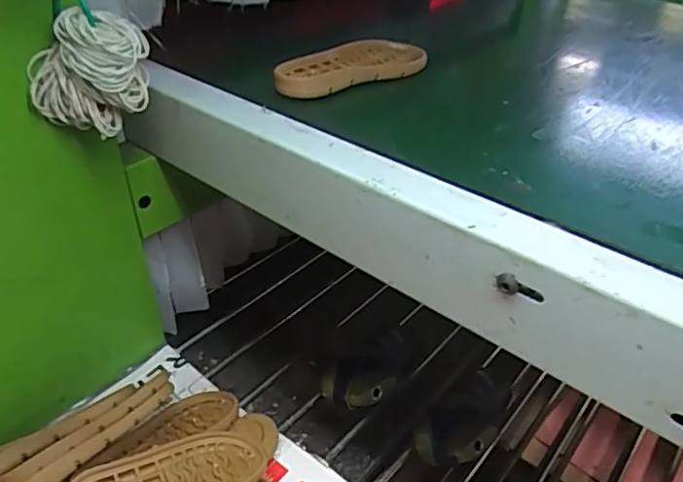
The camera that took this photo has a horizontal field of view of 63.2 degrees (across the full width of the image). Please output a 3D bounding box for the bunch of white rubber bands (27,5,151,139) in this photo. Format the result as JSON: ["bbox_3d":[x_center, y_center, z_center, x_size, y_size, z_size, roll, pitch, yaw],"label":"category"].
[{"bbox_3d":[-0.200,-0.132,0.445,0.093,0.089,0.041,-14,40,-19],"label":"bunch of white rubber bands"}]

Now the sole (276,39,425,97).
[{"bbox_3d":[0.007,-0.174,0.551,0.161,0.019,0.074,-28,47,-32],"label":"sole"}]

